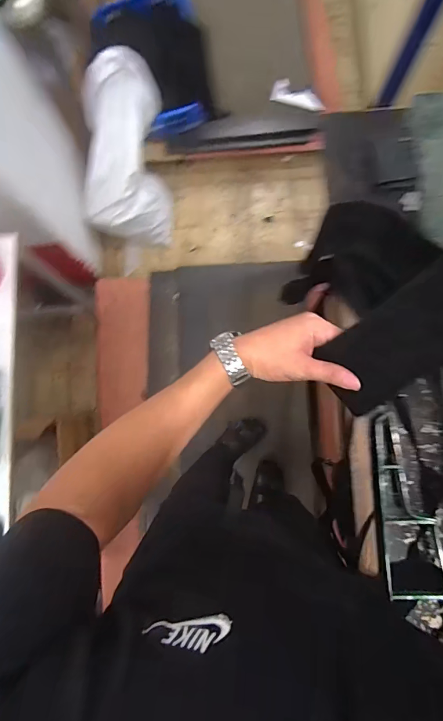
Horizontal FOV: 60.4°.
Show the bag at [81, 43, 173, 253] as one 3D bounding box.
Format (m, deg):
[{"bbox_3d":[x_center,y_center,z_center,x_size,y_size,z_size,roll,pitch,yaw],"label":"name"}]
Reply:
[{"bbox_3d":[-0.362,-0.717,1.387,0.293,0.217,0.642,1,126,2],"label":"bag"}]

